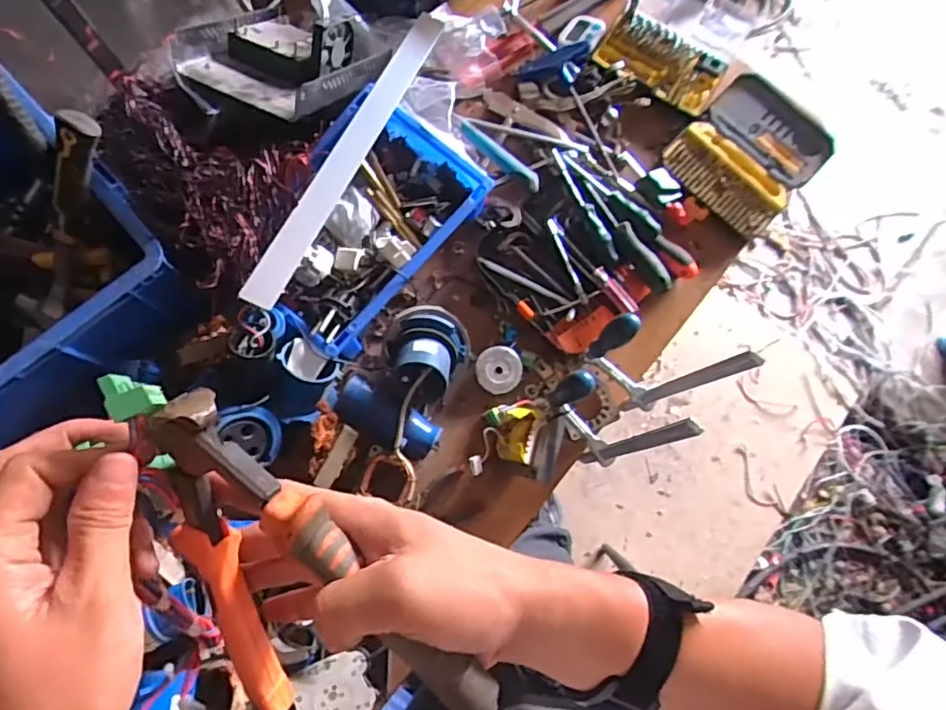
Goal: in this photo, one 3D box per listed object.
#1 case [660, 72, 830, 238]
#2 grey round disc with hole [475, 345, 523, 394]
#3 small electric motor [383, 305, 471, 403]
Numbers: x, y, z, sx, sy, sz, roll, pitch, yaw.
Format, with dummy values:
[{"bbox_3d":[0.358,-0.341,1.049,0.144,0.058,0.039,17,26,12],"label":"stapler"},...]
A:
[{"bbox_3d":[0.419,-0.306,0.870,0.186,0.046,0.210,44,79,9],"label":"case"},{"bbox_3d":[0.035,0.019,0.778,0.061,0.010,0.063,27,77,5],"label":"grey round disc with hole"},{"bbox_3d":[-0.063,-0.003,0.739,0.101,0.094,0.116,30,77,6],"label":"small electric motor"}]

